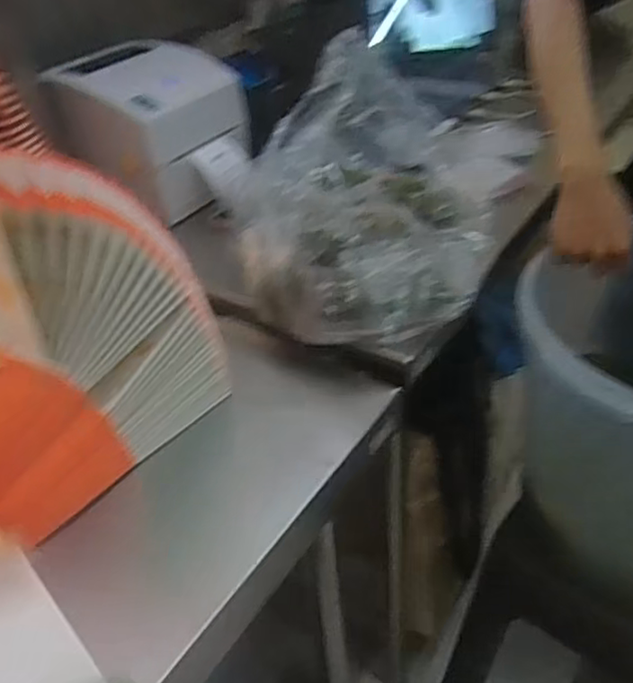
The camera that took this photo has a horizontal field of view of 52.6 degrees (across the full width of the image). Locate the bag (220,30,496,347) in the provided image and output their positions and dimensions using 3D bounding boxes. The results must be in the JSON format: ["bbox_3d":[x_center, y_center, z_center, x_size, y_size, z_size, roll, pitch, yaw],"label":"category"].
[{"bbox_3d":[0.070,-0.157,0.650,0.216,0.167,0.309,12,42,21],"label":"bag"}]

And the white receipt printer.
[{"bbox_3d":[-0.207,-0.275,0.817,0.186,0.148,0.185,10,42,19],"label":"white receipt printer"}]

